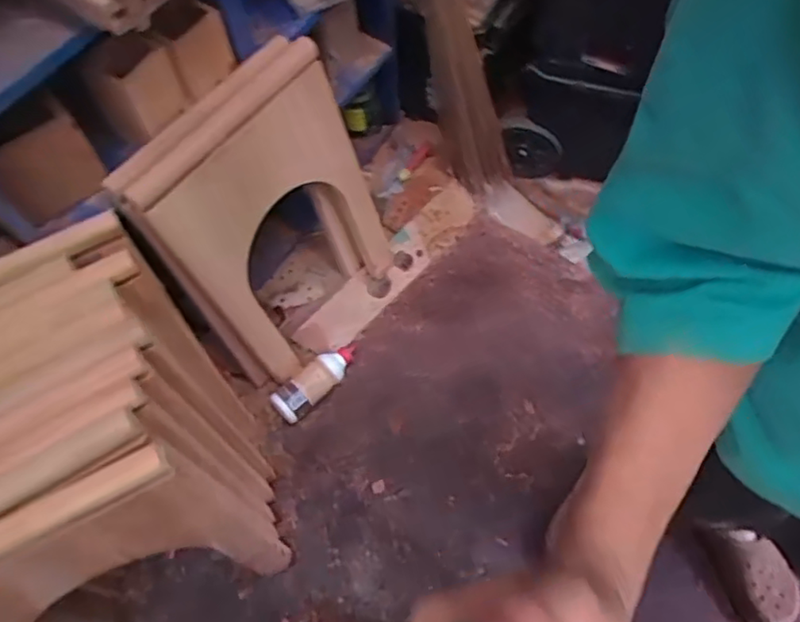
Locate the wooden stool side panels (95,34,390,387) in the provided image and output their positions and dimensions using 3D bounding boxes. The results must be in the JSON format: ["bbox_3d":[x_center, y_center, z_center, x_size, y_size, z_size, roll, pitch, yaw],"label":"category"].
[{"bbox_3d":[-0.214,-0.153,1.145,0.082,0.566,0.395,35,72,30],"label":"wooden stool side panels"}]

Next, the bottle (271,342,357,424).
[{"bbox_3d":[-0.168,0.140,1.281,0.205,0.070,0.075,-37,69,-14],"label":"bottle"}]

